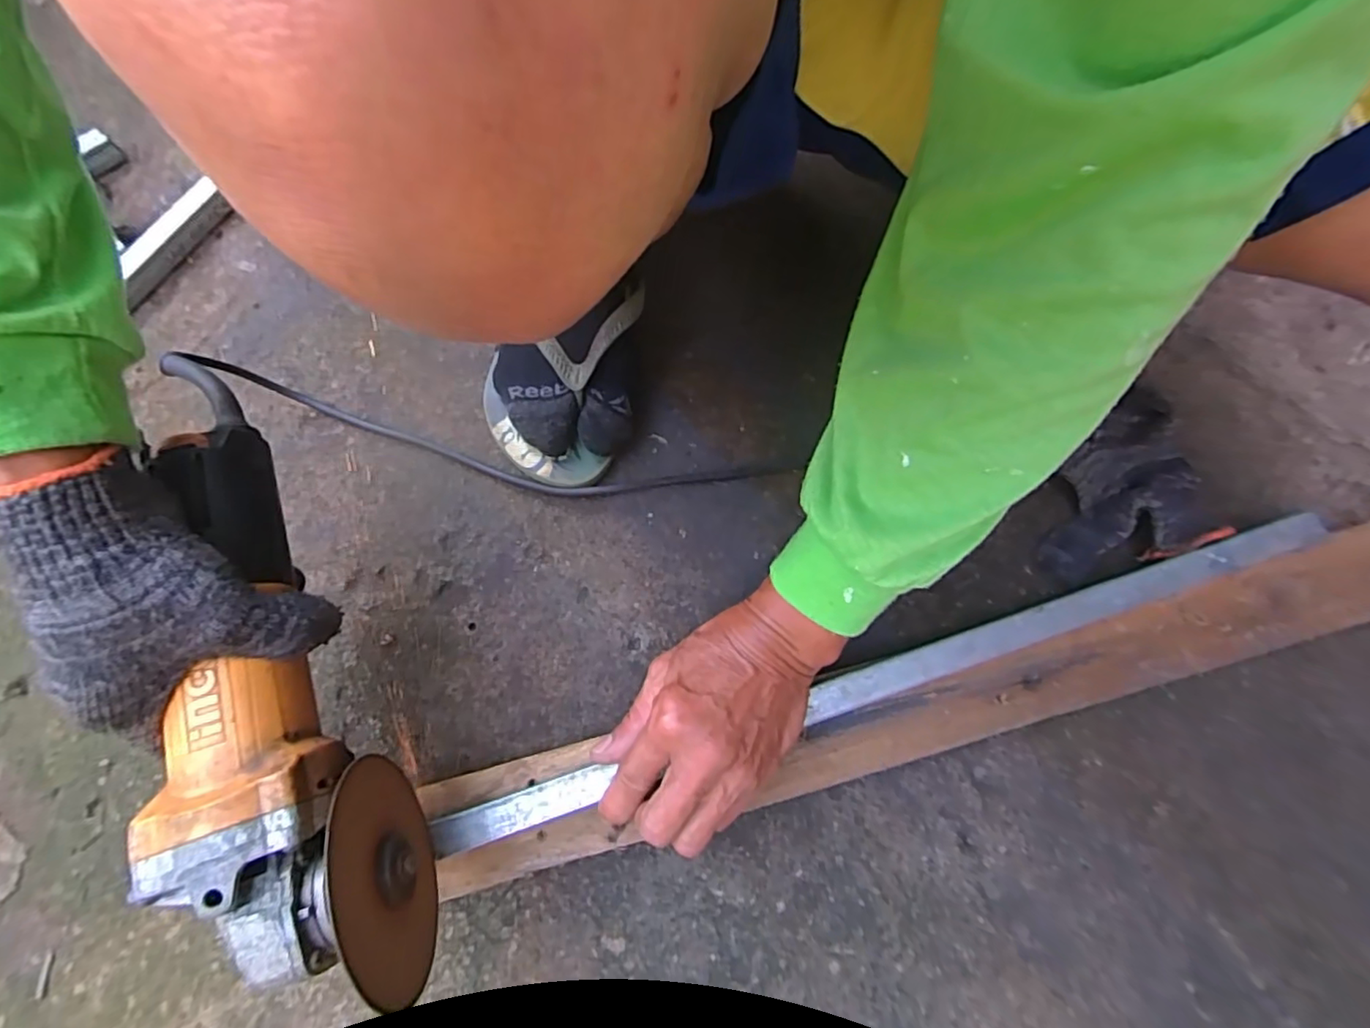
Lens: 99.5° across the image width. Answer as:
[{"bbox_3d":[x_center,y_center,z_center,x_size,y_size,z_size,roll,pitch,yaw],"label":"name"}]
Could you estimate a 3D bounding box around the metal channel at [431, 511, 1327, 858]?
[{"bbox_3d":[0.141,0.094,0.355,0.575,0.029,0.022,-17,72,-7],"label":"metal channel"}]

